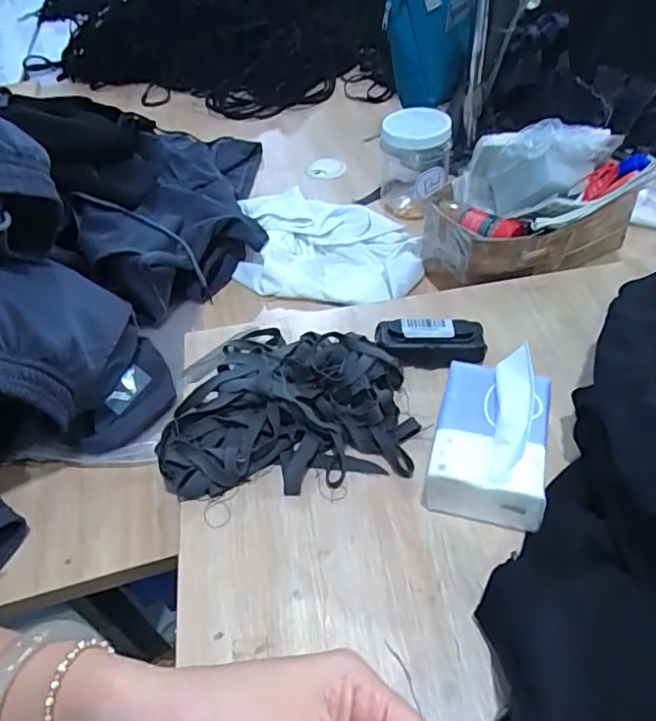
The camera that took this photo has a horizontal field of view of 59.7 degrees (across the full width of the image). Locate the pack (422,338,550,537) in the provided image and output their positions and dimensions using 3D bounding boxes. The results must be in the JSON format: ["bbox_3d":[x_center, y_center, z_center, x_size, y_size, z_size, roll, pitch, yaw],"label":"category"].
[{"bbox_3d":[0.133,0.060,0.465,0.086,0.079,0.120,11,49,13],"label":"pack"}]

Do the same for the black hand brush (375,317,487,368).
[{"bbox_3d":[0.103,-0.018,0.568,0.104,0.033,0.047,-2,47,2],"label":"black hand brush"}]

